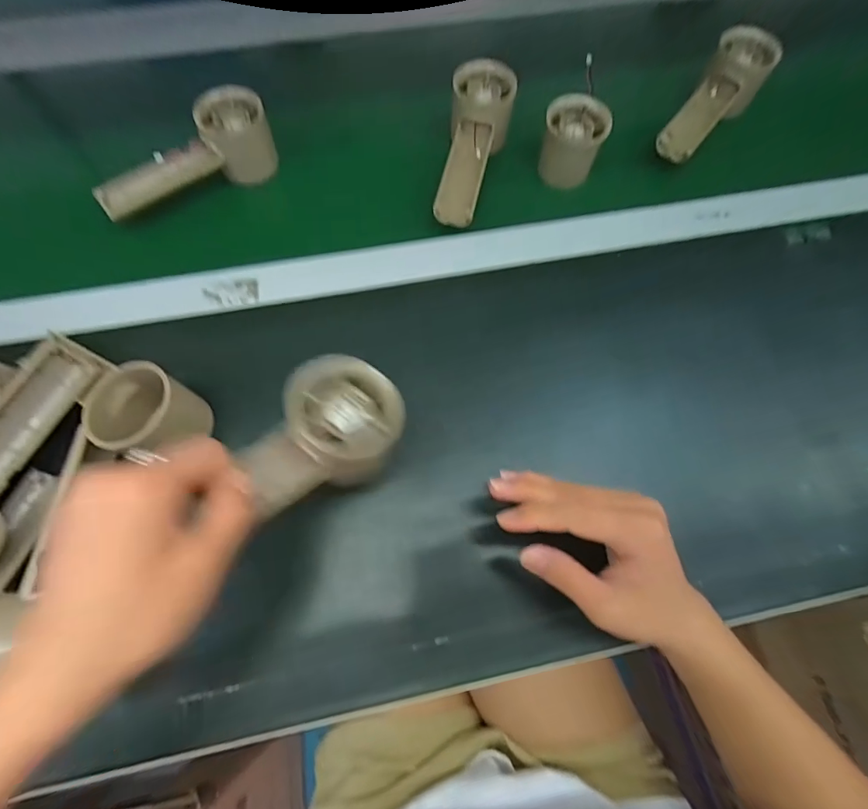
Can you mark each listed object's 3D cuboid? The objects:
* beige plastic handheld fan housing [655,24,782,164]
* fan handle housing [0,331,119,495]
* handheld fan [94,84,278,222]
[{"bbox_3d":[0.270,-0.290,0.428,0.056,0.047,0.149,33,73,10],"label":"beige plastic handheld fan housing"},{"bbox_3d":[-0.266,0.006,0.297,0.018,0.038,0.113,17,58,5],"label":"fan handle housing"},{"bbox_3d":[-0.219,-0.218,0.394,0.154,0.058,0.046,-27,73,-10],"label":"handheld fan"}]

